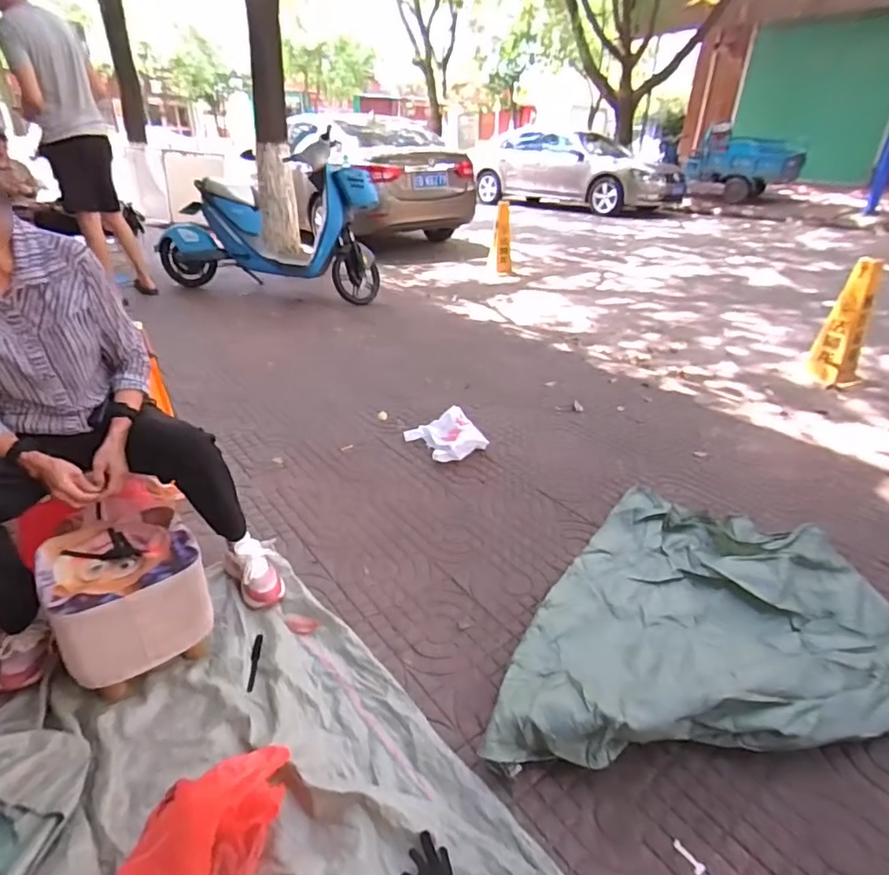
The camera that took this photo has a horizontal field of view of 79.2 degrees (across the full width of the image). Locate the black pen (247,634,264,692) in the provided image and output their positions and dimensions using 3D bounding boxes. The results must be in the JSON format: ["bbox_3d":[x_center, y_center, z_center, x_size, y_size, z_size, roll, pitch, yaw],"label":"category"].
[{"bbox_3d":[-0.399,0.469,1.125,0.018,0.006,0.144,0,30,-8],"label":"black pen"}]

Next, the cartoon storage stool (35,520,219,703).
[{"bbox_3d":[-0.622,0.328,1.066,0.243,0.240,0.253,-22,37,-35],"label":"cartoon storage stool"}]

